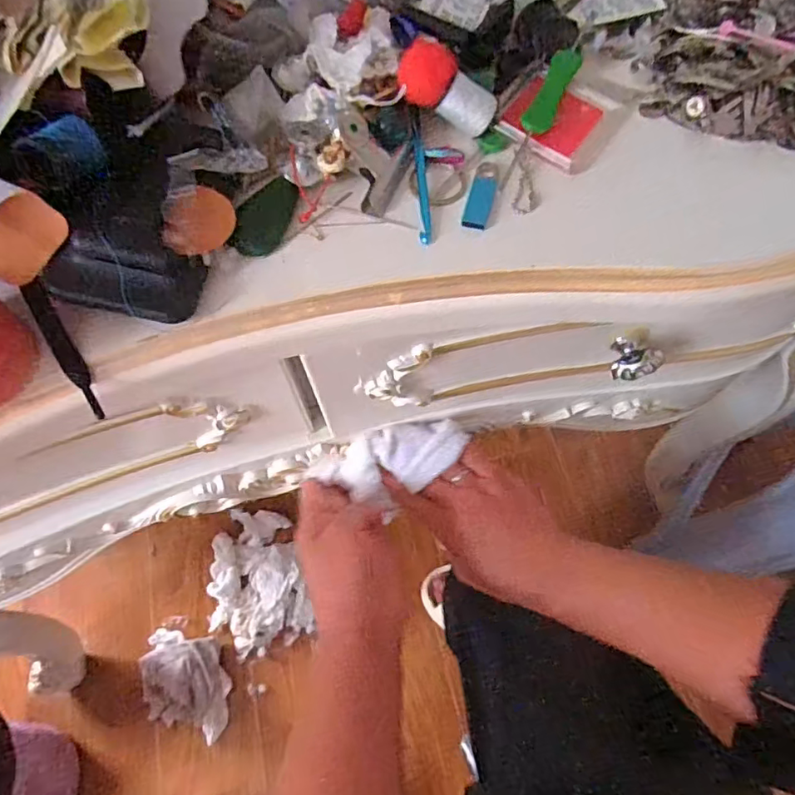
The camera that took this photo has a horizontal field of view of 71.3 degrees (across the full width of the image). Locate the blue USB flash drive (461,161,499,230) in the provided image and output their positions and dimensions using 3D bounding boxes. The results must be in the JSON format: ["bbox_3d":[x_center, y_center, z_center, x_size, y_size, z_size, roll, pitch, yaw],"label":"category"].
[{"bbox_3d":[0.044,-0.105,0.286,0.013,0.004,0.043,14,65,9],"label":"blue USB flash drive"}]

